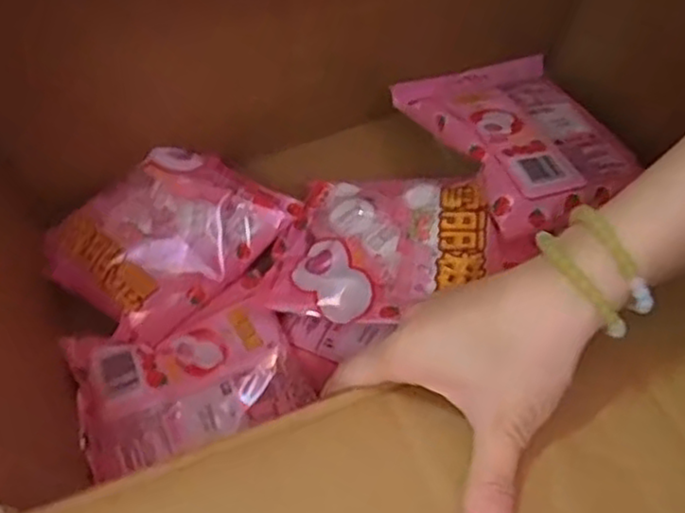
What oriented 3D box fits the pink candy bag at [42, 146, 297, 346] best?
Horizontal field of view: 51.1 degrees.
[{"bbox_3d":[-0.143,-0.023,0.569,0.133,0.034,0.163,38,68,16],"label":"pink candy bag"}]

